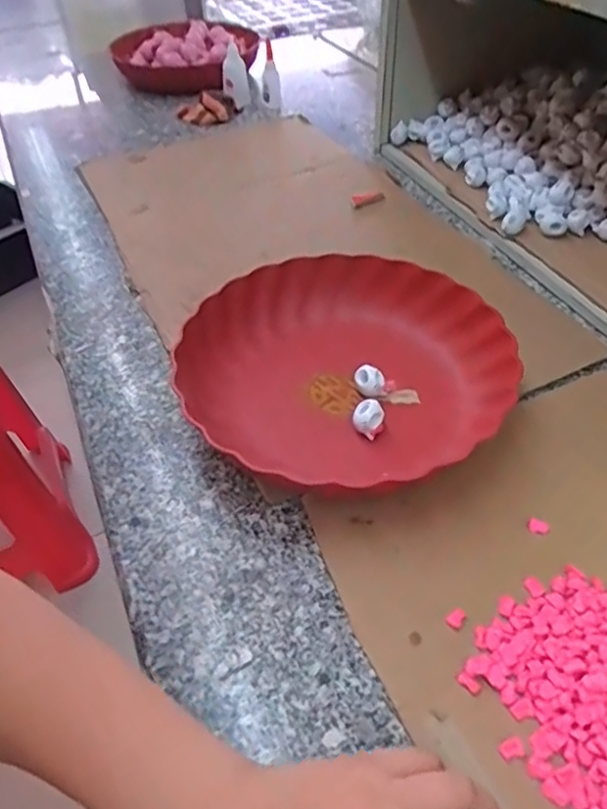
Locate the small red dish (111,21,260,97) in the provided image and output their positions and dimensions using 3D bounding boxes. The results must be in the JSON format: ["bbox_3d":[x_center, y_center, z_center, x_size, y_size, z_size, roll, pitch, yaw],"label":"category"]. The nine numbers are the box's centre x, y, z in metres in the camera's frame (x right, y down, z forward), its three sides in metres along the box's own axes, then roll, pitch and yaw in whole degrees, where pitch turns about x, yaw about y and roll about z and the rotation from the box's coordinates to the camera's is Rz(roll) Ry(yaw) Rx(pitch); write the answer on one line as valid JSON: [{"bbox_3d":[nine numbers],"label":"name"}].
[{"bbox_3d":[-0.207,-0.603,1.039,0.248,0.058,0.281,7,46,7],"label":"small red dish"}]

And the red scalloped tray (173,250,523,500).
[{"bbox_3d":[0.028,-0.034,0.465,0.236,0.048,0.219,-12,47,-9],"label":"red scalloped tray"}]

